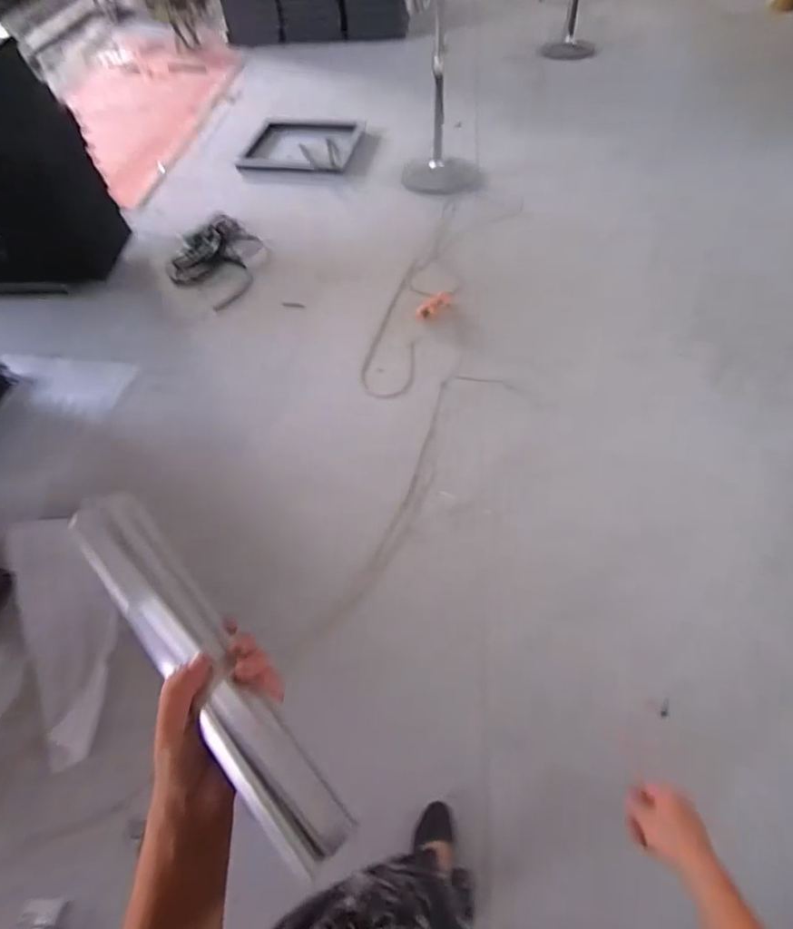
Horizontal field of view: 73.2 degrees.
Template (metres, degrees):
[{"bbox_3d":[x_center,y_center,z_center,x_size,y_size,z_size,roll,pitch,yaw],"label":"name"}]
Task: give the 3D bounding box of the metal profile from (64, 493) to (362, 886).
[{"bbox_3d":[-0.156,0.151,0.425,0.058,0.035,0.337,-37,69,-20],"label":"metal profile"}]

